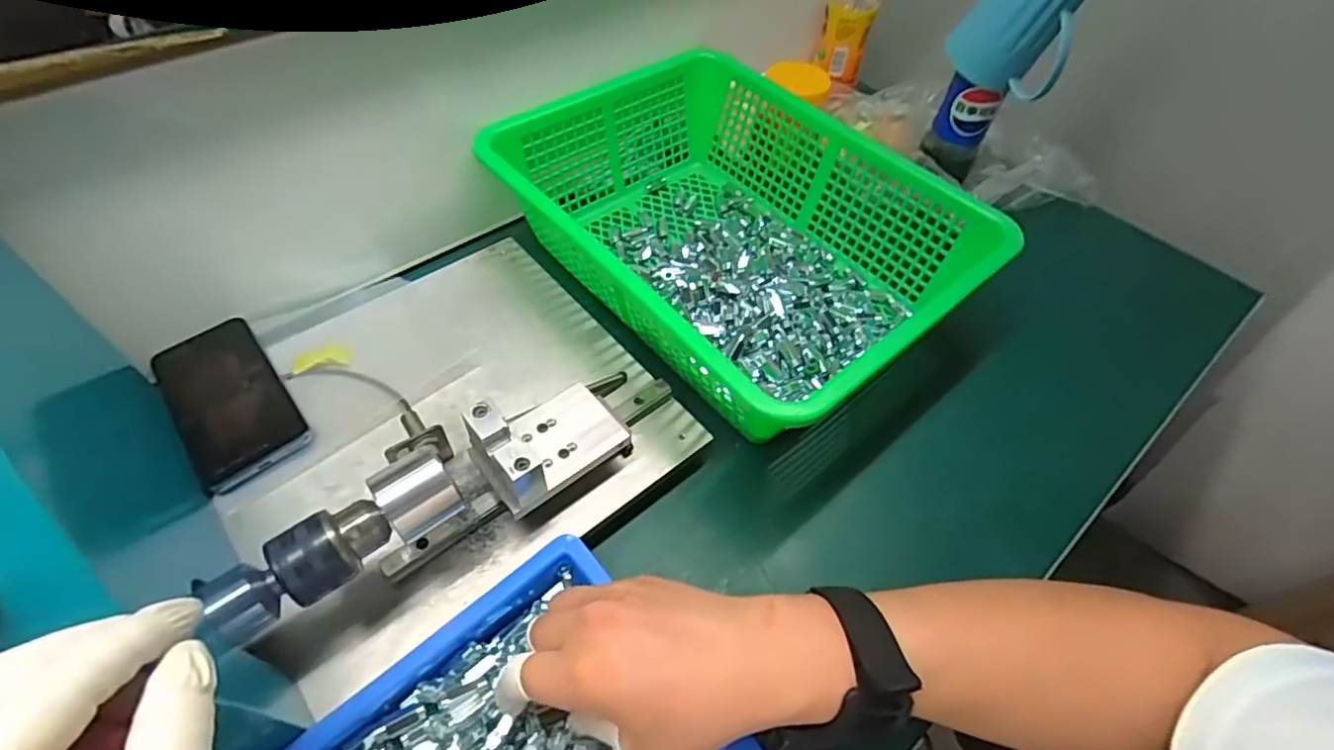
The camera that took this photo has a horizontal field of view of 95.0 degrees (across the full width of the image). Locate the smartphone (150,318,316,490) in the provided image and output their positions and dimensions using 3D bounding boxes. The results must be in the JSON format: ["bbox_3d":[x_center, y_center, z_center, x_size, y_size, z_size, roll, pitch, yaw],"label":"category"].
[{"bbox_3d":[-0.326,0.017,0.455,0.071,0.009,0.152,-33,63,-25],"label":"smartphone"}]

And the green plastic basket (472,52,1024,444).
[{"bbox_3d":[0.055,-0.127,0.562,0.300,0.124,0.390,-31,63,-28],"label":"green plastic basket"}]

